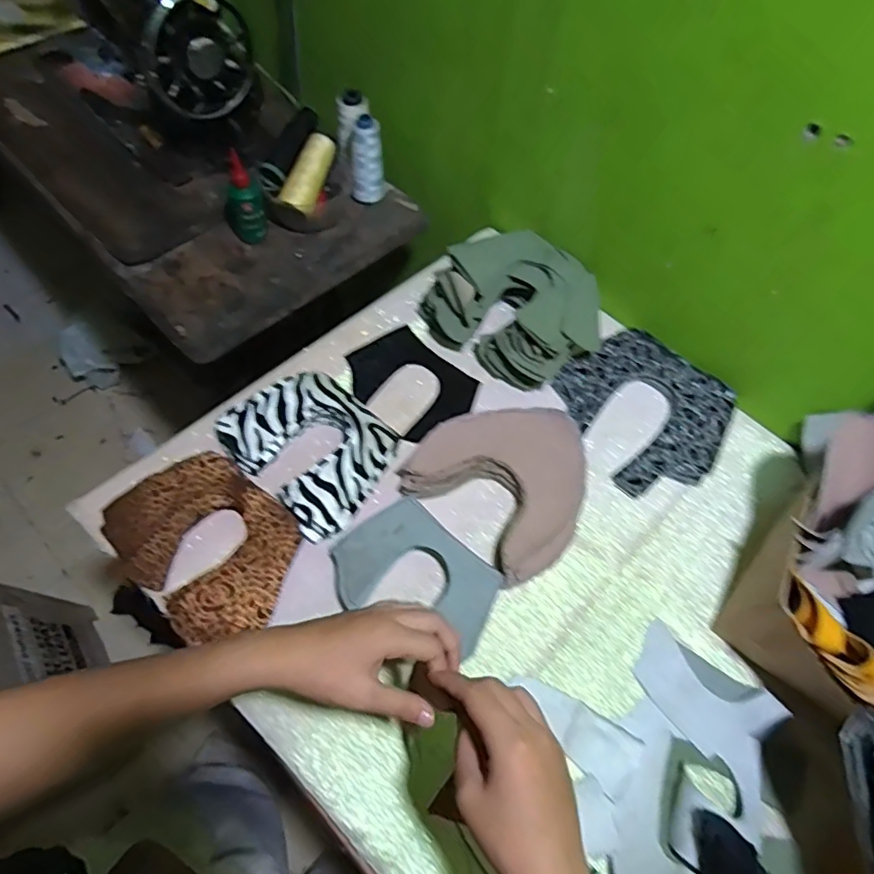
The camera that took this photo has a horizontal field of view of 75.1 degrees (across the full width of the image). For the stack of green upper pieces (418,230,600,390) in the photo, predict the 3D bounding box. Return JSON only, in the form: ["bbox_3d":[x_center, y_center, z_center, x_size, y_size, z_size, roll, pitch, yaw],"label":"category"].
[{"bbox_3d":[0.096,-0.161,0.684,0.201,0.079,0.160,30,63,13],"label":"stack of green upper pieces"}]

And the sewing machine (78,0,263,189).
[{"bbox_3d":[-0.390,-0.520,0.749,0.150,0.205,0.320,-39,70,-22],"label":"sewing machine"}]

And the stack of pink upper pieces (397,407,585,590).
[{"bbox_3d":[0.078,0.038,0.598,0.173,0.030,0.175,39,65,17],"label":"stack of pink upper pieces"}]

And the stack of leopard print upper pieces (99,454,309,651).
[{"bbox_3d":[-0.217,0.101,0.544,0.179,0.033,0.135,40,65,18],"label":"stack of leopard print upper pieces"}]

